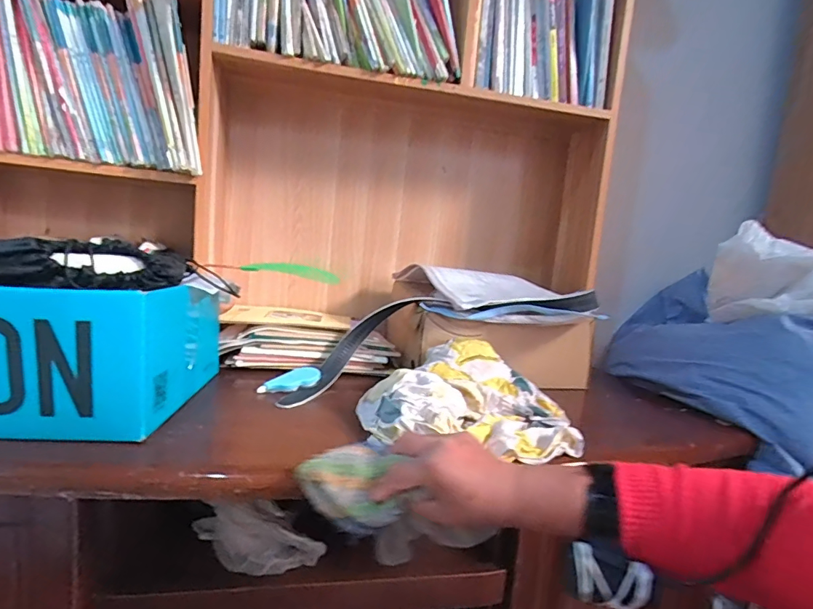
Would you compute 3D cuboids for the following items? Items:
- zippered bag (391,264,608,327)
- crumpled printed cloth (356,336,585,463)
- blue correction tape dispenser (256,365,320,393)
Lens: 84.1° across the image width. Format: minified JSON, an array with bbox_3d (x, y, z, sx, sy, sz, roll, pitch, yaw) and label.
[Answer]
[{"bbox_3d":[0.170,-0.017,0.849,0.340,0.079,0.240,5,7,2],"label":"zippered bag"},{"bbox_3d":[0.084,0.116,0.593,0.274,0.090,0.205,5,7,-3],"label":"crumpled printed cloth"},{"bbox_3d":[-0.182,0.120,0.707,0.096,0.015,0.036,-11,59,-32],"label":"blue correction tape dispenser"}]

